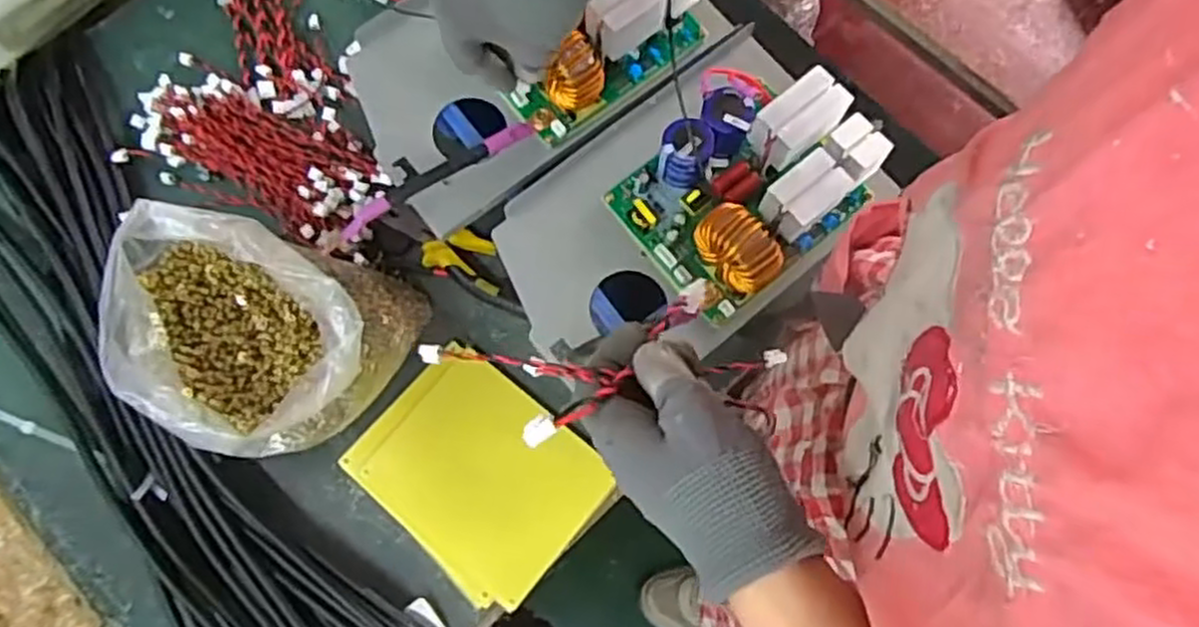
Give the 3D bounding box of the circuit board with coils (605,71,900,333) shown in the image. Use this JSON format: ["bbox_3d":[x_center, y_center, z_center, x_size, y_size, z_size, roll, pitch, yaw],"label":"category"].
[{"bbox_3d":[0.098,-0.090,0.519,0.151,0.073,0.129,-40,79,-11],"label":"circuit board with coils"}]

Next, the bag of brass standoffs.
[{"bbox_3d":[-0.228,0.012,0.527,0.160,0.130,0.146,20,75,4],"label":"bag of brass standoffs"}]

